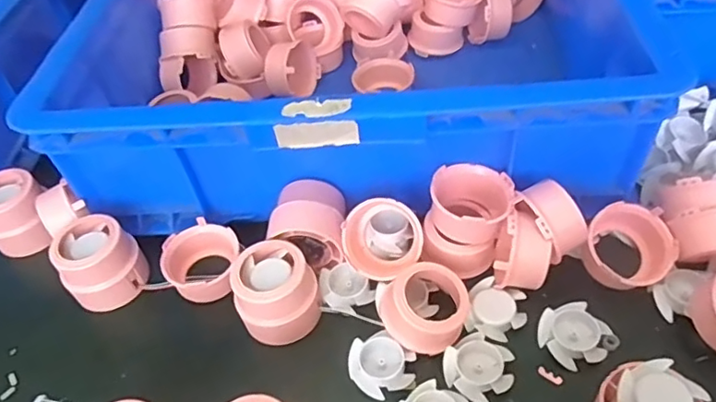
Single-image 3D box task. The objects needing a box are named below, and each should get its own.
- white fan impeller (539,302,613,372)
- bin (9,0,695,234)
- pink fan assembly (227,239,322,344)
[{"bbox_3d":[0.132,0.083,0.354,0.040,0.014,0.036,-11,49,-3],"label":"white fan impeller"},{"bbox_3d":[-0.002,-0.228,0.573,0.408,0.122,0.578,-3,49,4],"label":"bin"},{"bbox_3d":[-0.053,0.060,0.379,0.053,0.048,0.055,-24,50,-14],"label":"pink fan assembly"}]

